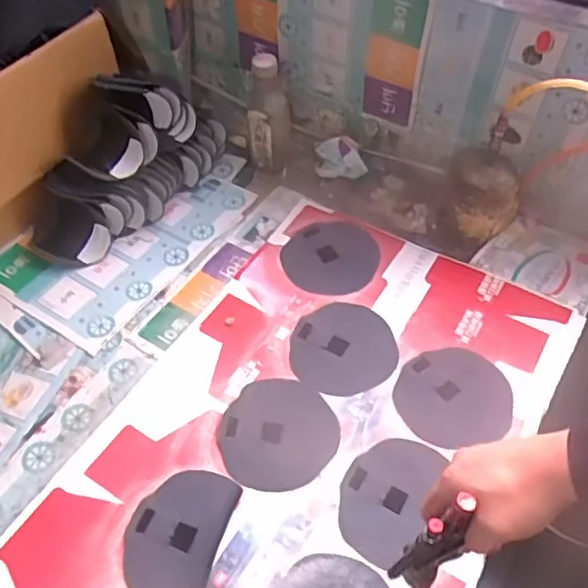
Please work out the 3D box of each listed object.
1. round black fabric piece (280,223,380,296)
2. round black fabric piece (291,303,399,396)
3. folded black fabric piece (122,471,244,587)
[{"bbox_3d":[0.056,-0.063,0.949,0.145,0.009,0.146,-2,51,2],"label":"round black fabric piece"},{"bbox_3d":[0.067,0.069,0.843,0.141,0.006,0.144,-2,51,2],"label":"round black fabric piece"},{"bbox_3d":[-0.131,0.264,0.678,0.101,0.007,0.148,12,53,13],"label":"folded black fabric piece"}]

